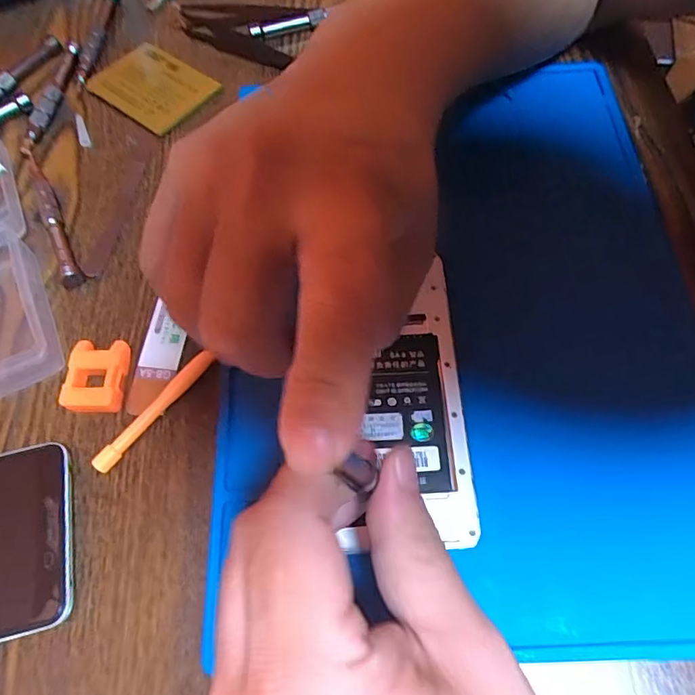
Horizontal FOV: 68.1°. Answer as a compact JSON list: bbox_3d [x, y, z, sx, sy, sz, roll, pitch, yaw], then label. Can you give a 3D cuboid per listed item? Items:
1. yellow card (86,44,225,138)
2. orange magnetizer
[{"bbox_3d":[-0.127,-0.171,0.336,0.078,0.006,0.052,37,73,16],"label":"yellow card"},{"bbox_3d":[-0.120,0.014,0.248,0.027,0.013,0.035,0,65,3],"label":"orange magnetizer"}]

